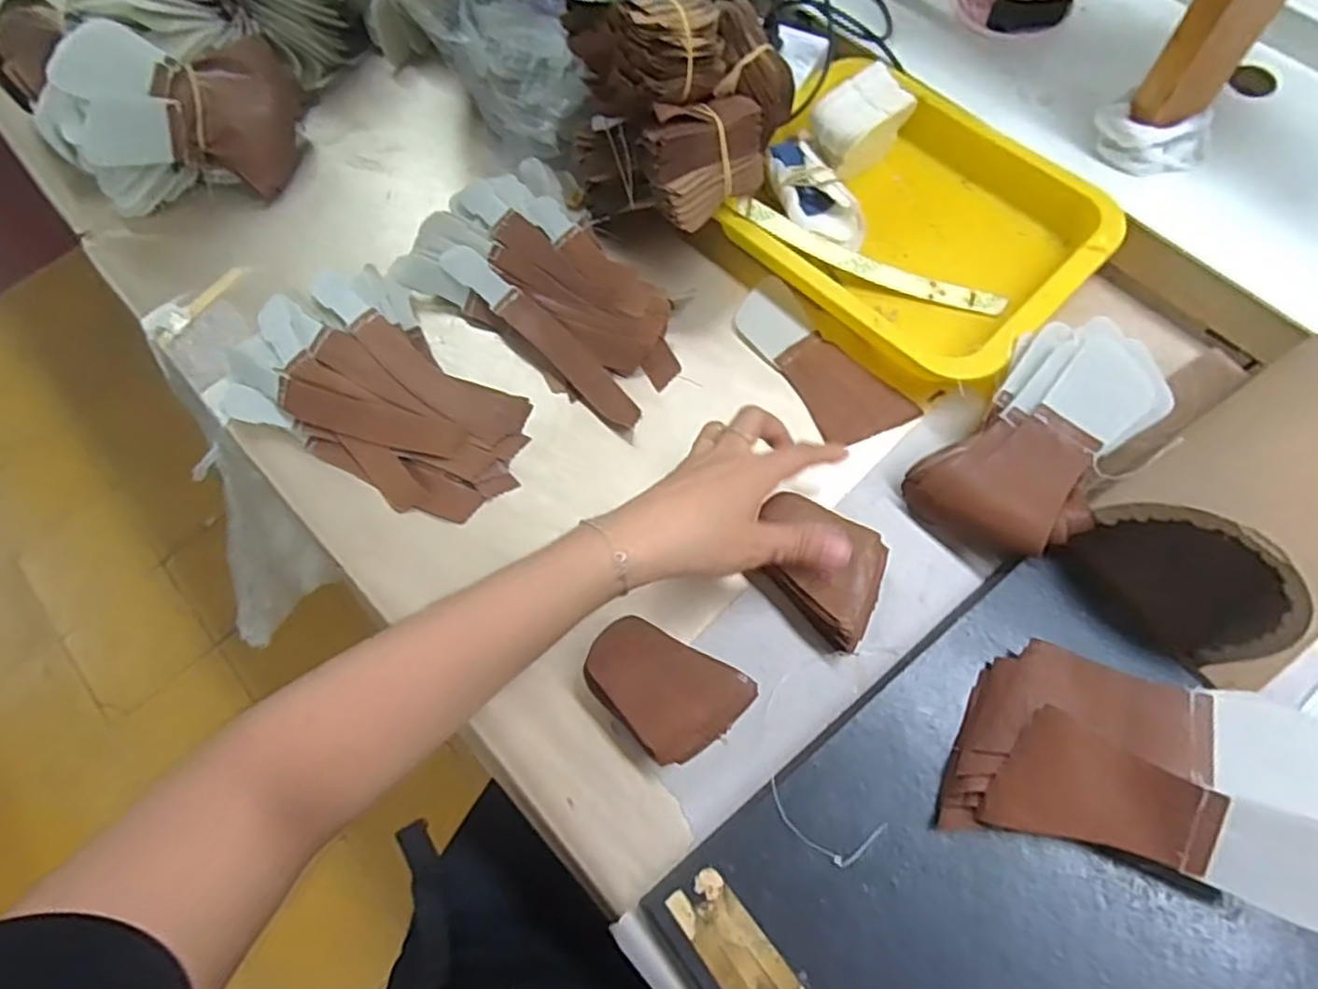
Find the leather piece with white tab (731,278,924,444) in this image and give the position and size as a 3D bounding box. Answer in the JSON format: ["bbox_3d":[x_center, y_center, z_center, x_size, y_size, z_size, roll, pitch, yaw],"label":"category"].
[{"bbox_3d":[0.109,-0.092,0.503,0.055,0.004,0.144,-41,74,-7],"label":"leather piece with white tab"}]

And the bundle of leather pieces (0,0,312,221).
[{"bbox_3d":[-0.420,-0.344,0.577,0.183,0.116,0.246,-42,71,-12],"label":"bundle of leather pieces"}]

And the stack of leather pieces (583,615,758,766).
[{"bbox_3d":[0.001,0.116,0.412,0.091,0.030,0.061,26,72,13],"label":"stack of leather pieces"}]

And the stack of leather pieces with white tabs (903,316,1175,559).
[{"bbox_3d":[0.234,-0.033,0.438,0.093,0.060,0.150,39,76,17],"label":"stack of leather pieces with white tabs"}]

